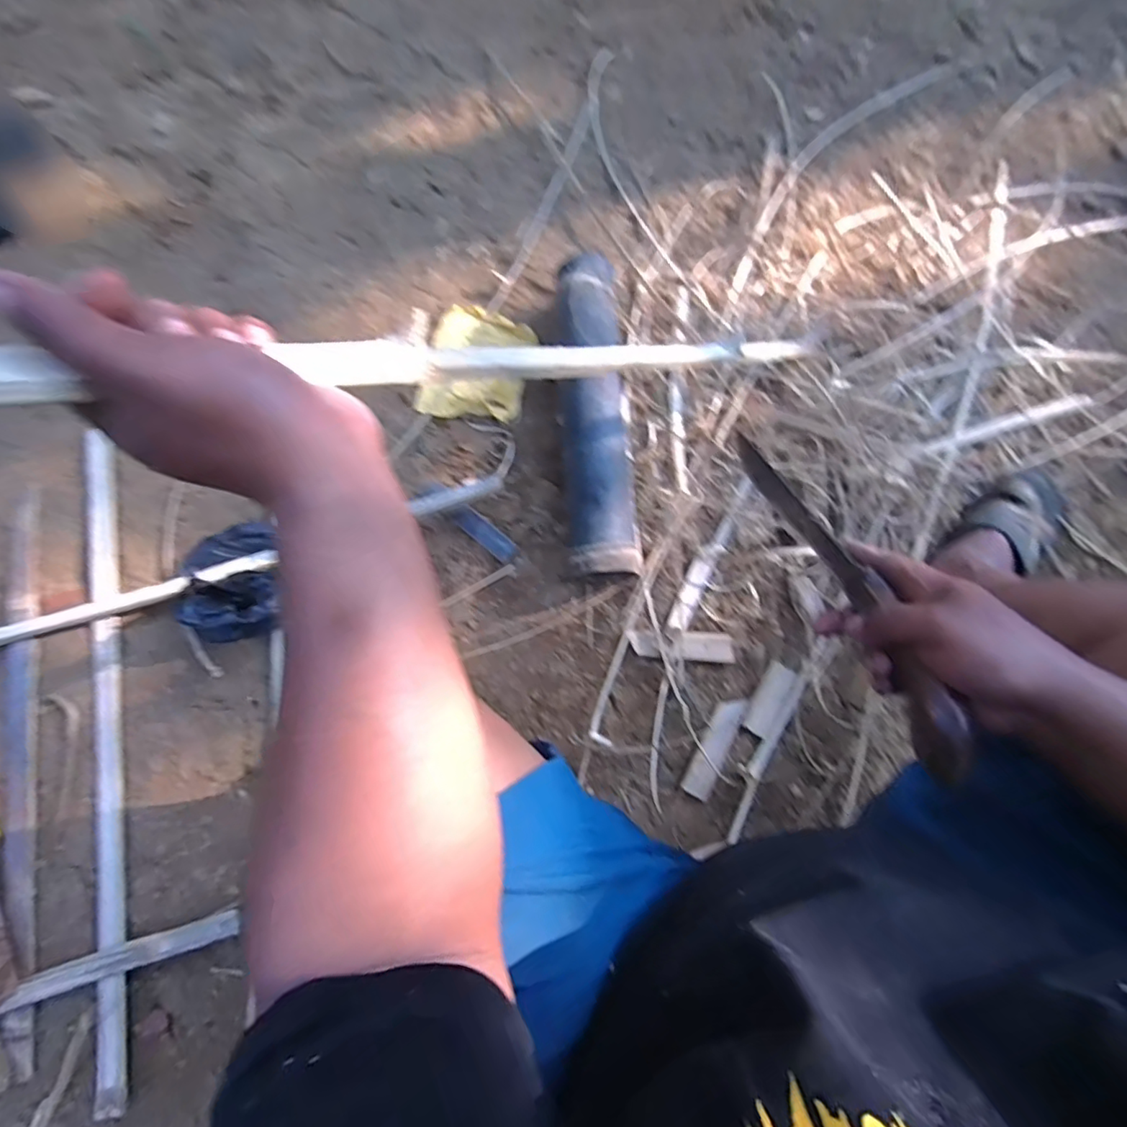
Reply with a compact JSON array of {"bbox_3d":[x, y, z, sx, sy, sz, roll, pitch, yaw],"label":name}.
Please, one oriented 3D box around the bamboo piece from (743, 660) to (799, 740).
[{"bbox_3d":[0.281,0.184,0.757,0.034,0.005,0.099,25,83,21],"label":"bamboo piece"}]

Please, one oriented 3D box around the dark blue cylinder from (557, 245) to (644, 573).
[{"bbox_3d":[0.047,-0.214,0.799,0.096,0.102,0.471,-3,80,0],"label":"dark blue cylinder"}]

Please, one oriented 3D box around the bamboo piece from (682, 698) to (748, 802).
[{"bbox_3d":[0.202,0.240,0.735,0.037,0.015,0.138,26,77,7],"label":"bamboo piece"}]

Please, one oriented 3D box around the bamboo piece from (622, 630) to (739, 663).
[{"bbox_3d":[0.163,0.113,0.774,0.147,0.011,0.038,3,76,1],"label":"bamboo piece"}]

